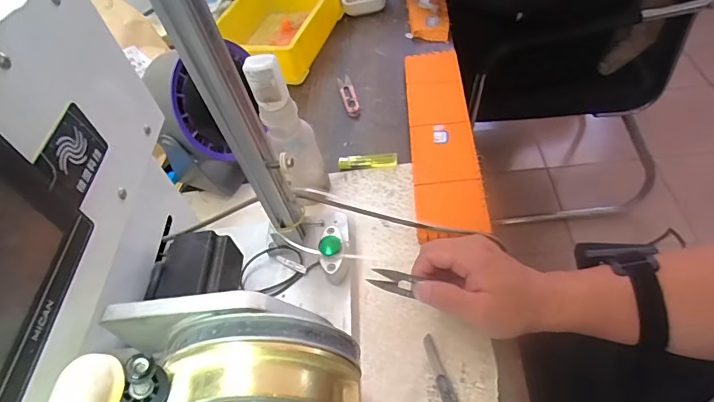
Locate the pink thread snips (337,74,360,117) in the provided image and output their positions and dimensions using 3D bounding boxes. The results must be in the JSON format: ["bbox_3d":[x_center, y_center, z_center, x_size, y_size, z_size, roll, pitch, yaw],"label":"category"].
[{"bbox_3d":[-0.014,-0.165,0.682,0.021,0.008,0.101,-15,50,-1],"label":"pink thread snips"}]

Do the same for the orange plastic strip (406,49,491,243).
[{"bbox_3d":[0.110,-0.095,0.585,0.078,0.009,0.333,-8,54,12],"label":"orange plastic strip"}]

